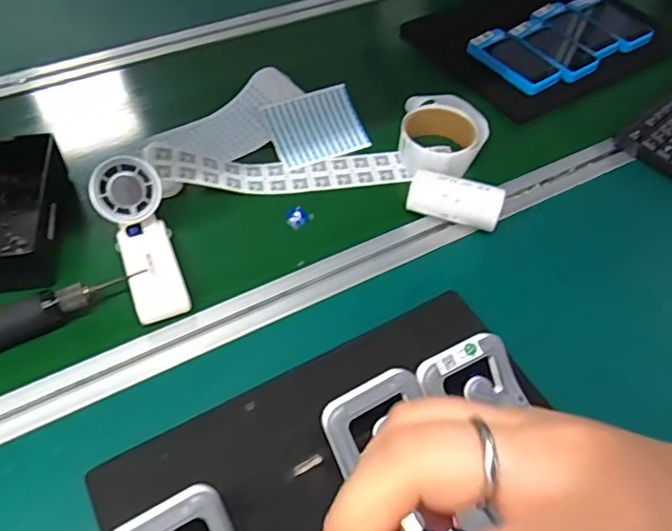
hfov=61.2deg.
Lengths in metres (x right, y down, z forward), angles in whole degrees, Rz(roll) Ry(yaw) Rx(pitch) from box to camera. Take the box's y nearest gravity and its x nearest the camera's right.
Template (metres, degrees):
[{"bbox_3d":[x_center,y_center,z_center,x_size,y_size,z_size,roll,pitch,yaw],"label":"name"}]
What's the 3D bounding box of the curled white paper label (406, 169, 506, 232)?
[{"bbox_3d":[0.123,-0.064,0.594,0.093,0.048,0.039,18,54,10],"label":"curled white paper label"}]

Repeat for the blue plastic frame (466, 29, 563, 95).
[{"bbox_3d":[0.237,-0.273,0.759,0.067,0.018,0.121,-33,62,-25],"label":"blue plastic frame"}]

